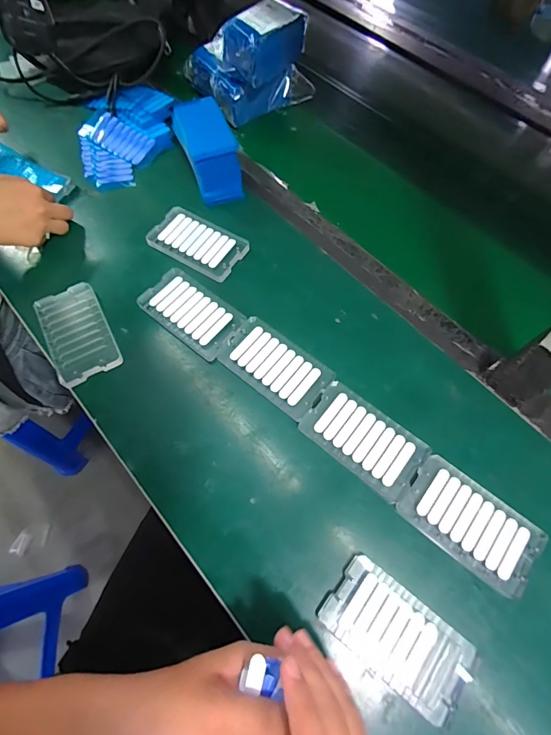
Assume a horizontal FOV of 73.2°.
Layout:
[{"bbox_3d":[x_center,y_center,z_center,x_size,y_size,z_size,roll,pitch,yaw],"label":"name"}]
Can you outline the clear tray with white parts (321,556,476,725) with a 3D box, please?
[{"bbox_3d":[0.105,0.230,0.318,0.121,0.011,0.067,36,70,15],"label":"clear tray with white parts"}]

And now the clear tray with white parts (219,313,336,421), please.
[{"bbox_3d":[-0.001,-0.002,0.417,0.122,0.008,0.070,36,70,15],"label":"clear tray with white parts"}]

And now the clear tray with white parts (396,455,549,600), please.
[{"bbox_3d":[0.184,0.148,0.353,0.122,0.013,0.071,37,70,15],"label":"clear tray with white parts"}]

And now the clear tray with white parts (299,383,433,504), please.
[{"bbox_3d":[0.090,0.074,0.385,0.118,0.012,0.070,37,70,15],"label":"clear tray with white parts"}]

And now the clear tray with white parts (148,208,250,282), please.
[{"bbox_3d":[-0.100,-0.165,0.490,0.122,0.012,0.074,31,69,13],"label":"clear tray with white parts"}]

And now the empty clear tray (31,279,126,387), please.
[{"bbox_3d":[-0.235,-0.041,0.439,0.072,0.014,0.124,-28,68,-12],"label":"empty clear tray"}]

